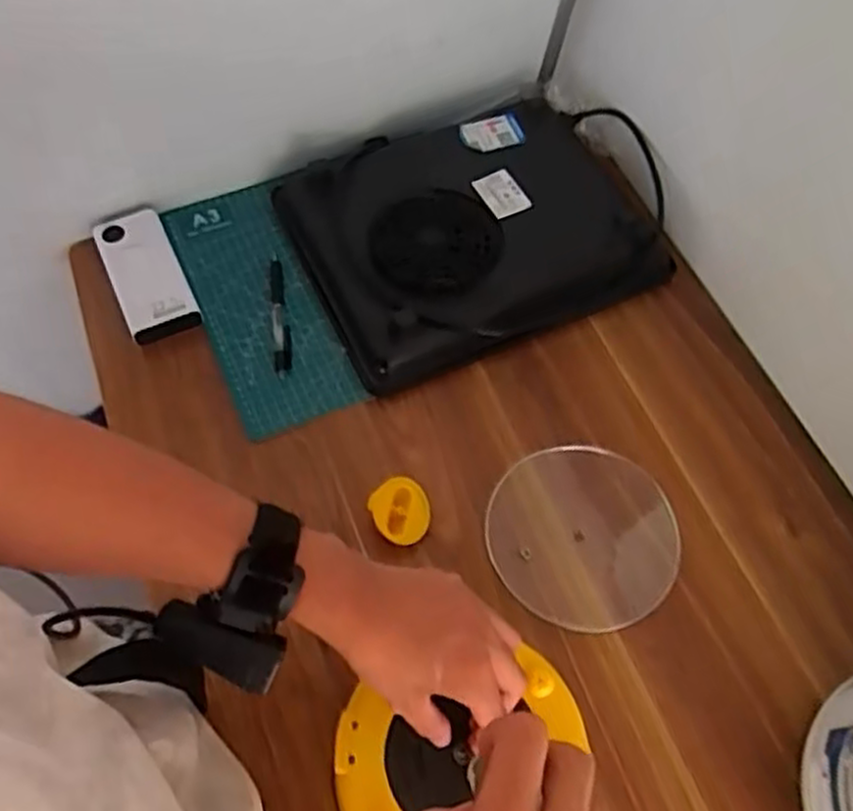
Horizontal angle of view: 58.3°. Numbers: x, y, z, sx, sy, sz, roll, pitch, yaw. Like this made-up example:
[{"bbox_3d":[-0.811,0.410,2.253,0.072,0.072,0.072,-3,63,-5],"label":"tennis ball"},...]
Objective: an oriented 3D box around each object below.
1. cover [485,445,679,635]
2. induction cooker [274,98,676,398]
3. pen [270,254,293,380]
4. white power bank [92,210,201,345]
[{"bbox_3d":[0.130,0.107,0.643,0.150,0.015,0.155,-2,61,4],"label":"cover"},{"bbox_3d":[0.051,-0.193,0.793,0.354,0.065,0.291,-22,65,-14],"label":"induction cooker"},{"bbox_3d":[-0.145,-0.090,0.756,0.017,0.009,0.137,-6,62,-6],"label":"pen"},{"bbox_3d":[-0.283,-0.132,0.772,0.068,0.030,0.146,-23,65,-15],"label":"white power bank"}]

